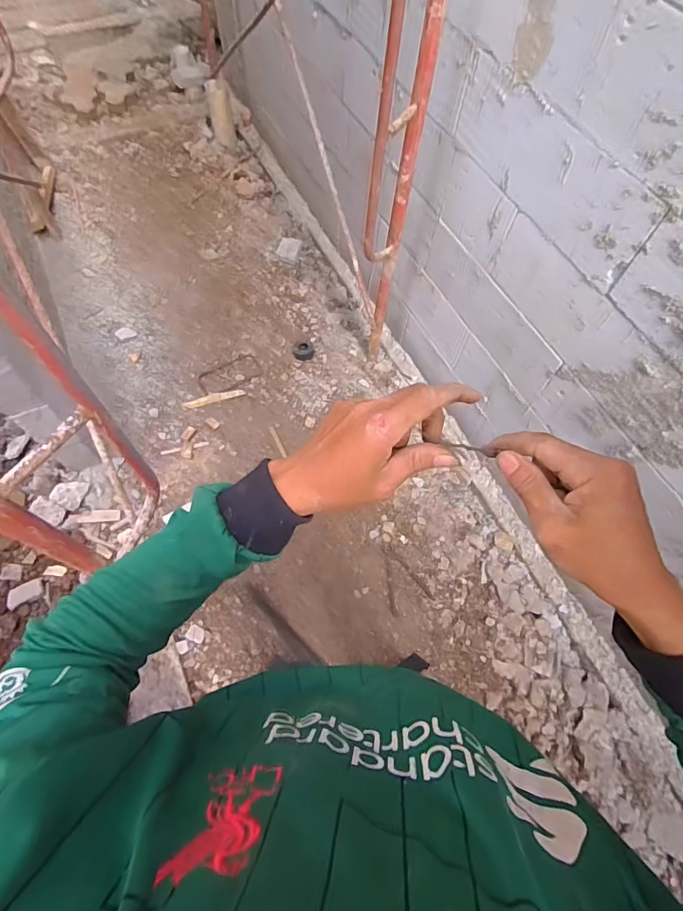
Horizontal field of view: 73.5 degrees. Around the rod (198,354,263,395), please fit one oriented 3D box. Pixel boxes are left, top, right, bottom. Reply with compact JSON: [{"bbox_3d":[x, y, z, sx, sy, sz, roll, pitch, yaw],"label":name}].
[{"bbox_3d":[-0.444,-0.321,1.835,0.250,0.013,0.130,-30,69,-17],"label":"rod"}]

